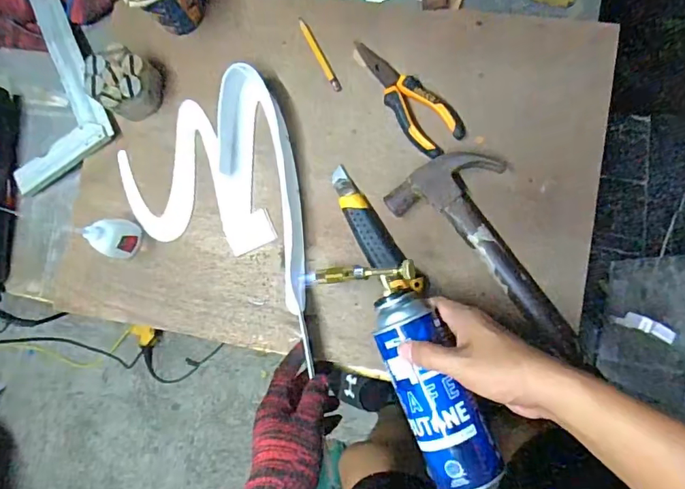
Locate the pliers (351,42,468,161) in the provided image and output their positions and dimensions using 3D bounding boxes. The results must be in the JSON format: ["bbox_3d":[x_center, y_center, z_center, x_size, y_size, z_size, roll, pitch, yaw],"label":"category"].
[{"bbox_3d":[0.070,-0.169,0.546,0.057,0.015,0.157,-40,82,4],"label":"pliers"}]

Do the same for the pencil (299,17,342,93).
[{"bbox_3d":[-0.027,-0.223,0.570,0.010,0.004,0.100,-28,83,5],"label":"pencil"}]

